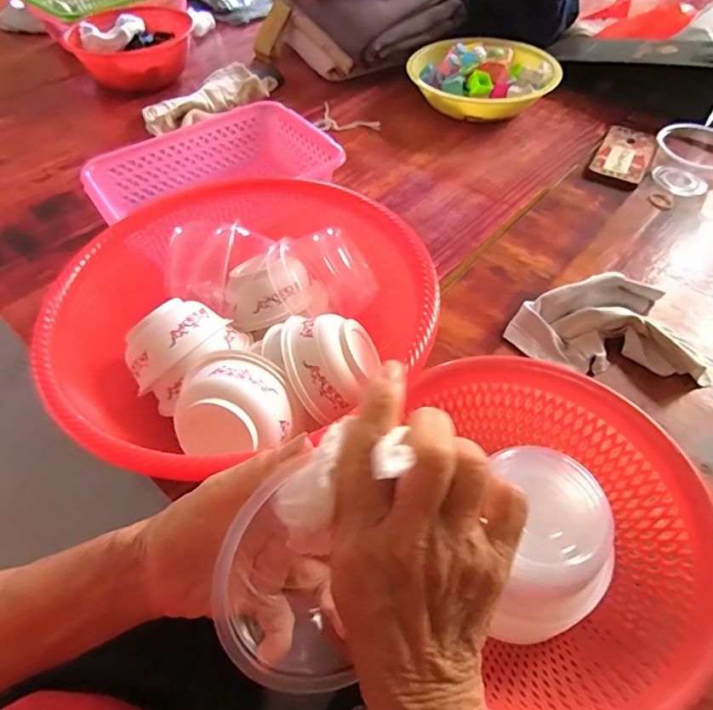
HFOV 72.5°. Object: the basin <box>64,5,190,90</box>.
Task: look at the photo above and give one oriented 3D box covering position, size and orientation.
[{"bbox_3d":[-0.428,-0.593,0.944,0.224,0.093,0.218,-10,53,-7],"label":"basin"}]

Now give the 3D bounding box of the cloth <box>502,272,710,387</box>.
[{"bbox_3d":[0.271,-0.033,0.535,0.198,0.047,0.107,7,53,7],"label":"cloth"}]

